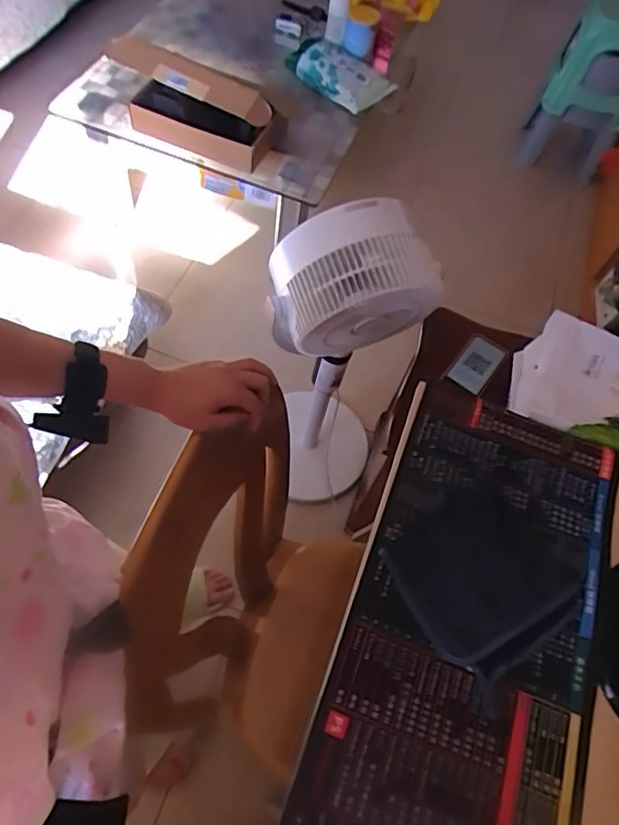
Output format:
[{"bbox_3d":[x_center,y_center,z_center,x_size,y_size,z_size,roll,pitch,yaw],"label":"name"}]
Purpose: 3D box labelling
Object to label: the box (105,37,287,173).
[{"bbox_3d":[-0.279,-0.745,1.420,0.393,0.201,0.133,27,60,7],"label":"box"}]

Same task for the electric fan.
[{"bbox_3d":[0.054,-0.085,1.201,0.260,0.779,0.266,6,59,-5],"label":"electric fan"}]

